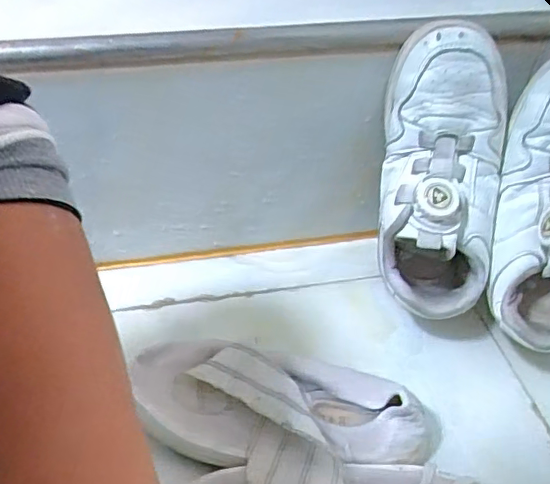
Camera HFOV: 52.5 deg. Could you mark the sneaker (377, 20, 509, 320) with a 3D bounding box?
[{"bbox_3d":[0.117,-0.049,0.391,0.085,0.200,0.070,1,11,0],"label":"sneaker"}]

